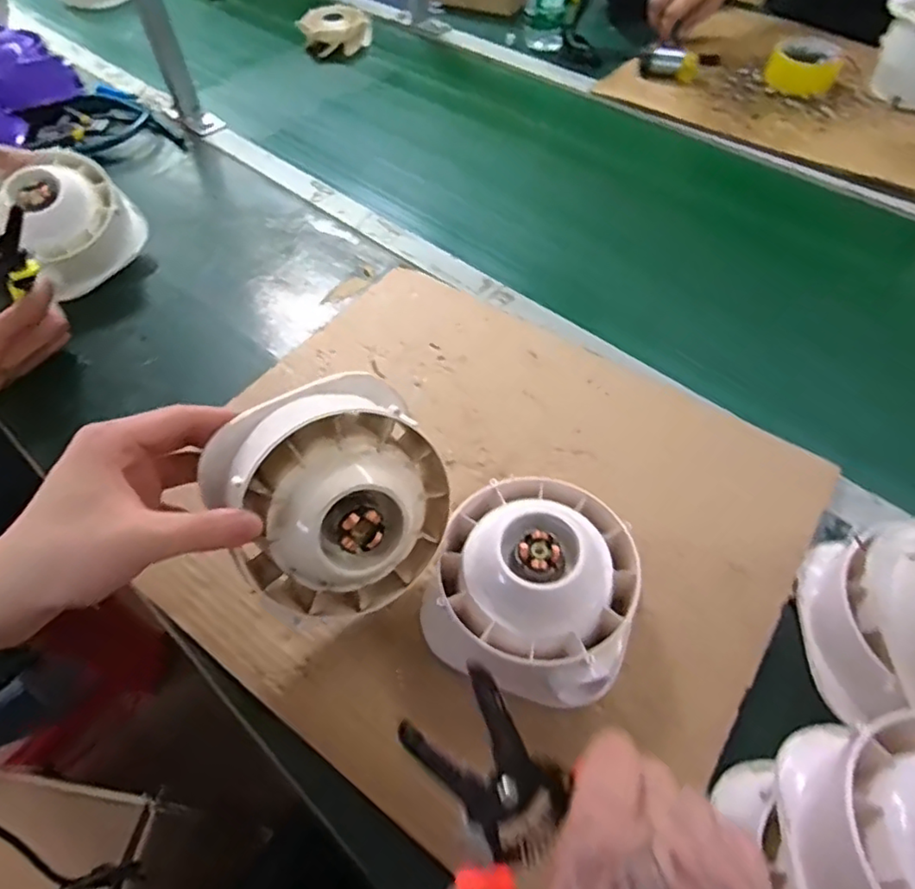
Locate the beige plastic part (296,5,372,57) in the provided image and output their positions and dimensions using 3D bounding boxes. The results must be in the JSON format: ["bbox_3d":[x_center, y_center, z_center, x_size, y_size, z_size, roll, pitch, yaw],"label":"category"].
[{"bbox_3d":[-0.200,-0.677,0.997,0.112,0.047,0.082,-7,55,-3],"label":"beige plastic part"}]

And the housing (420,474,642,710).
[{"bbox_3d":[0.050,0.090,0.401,0.127,0.069,0.135,10,56,9],"label":"housing"}]

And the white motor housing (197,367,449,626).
[{"bbox_3d":[-0.072,0.036,0.360,0.135,0.143,0.070,-30,22,-22],"label":"white motor housing"}]

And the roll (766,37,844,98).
[{"bbox_3d":[0.494,-0.541,0.865,0.092,0.038,0.092,17,57,13],"label":"roll"}]

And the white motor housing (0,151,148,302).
[{"bbox_3d":[-0.406,-0.233,0.632,0.121,0.084,0.121,37,64,24],"label":"white motor housing"}]

